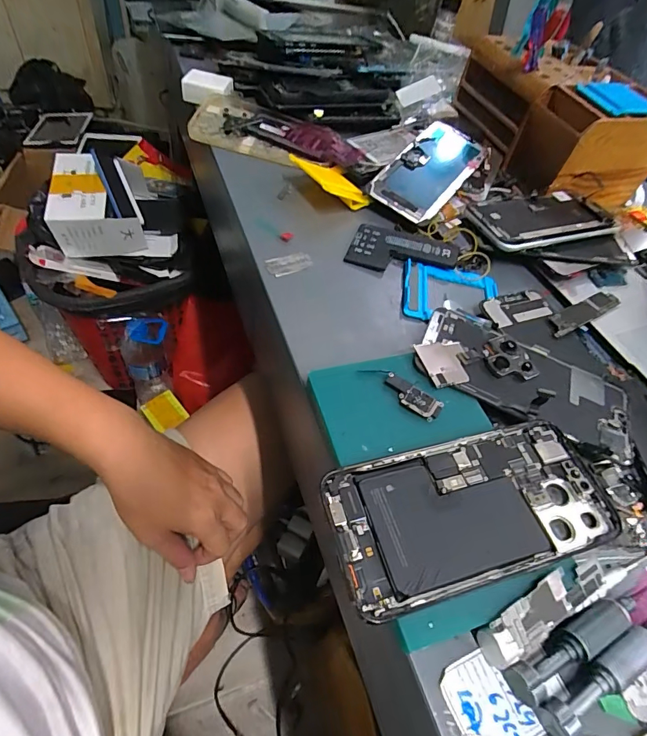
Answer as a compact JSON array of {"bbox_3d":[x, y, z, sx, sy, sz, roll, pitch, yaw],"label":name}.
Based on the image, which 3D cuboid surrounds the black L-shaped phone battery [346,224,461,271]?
[{"bbox_3d":[0.073,-0.106,0.394,0.097,0.005,0.056,17,53,2],"label":"black L-shaped phone battery"}]

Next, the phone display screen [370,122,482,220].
[{"bbox_3d":[0.111,-0.207,0.450,0.070,0.009,0.137,35,69,11],"label":"phone display screen"}]

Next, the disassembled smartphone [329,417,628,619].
[{"bbox_3d":[0.083,0.077,0.239,0.157,0.006,0.076,-10,56,-15],"label":"disassembled smartphone"}]

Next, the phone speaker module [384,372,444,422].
[{"bbox_3d":[0.058,0.019,0.281,0.040,0.004,0.017,31,59,17],"label":"phone speaker module"}]

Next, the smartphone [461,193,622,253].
[{"bbox_3d":[0.213,-0.146,0.420,0.131,0.013,0.068,-11,56,-18],"label":"smartphone"}]

